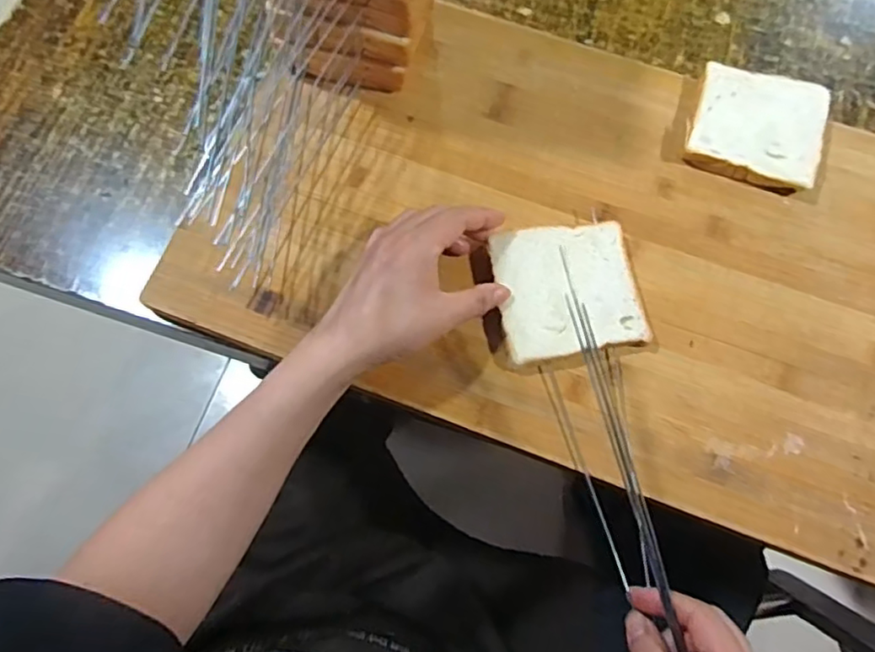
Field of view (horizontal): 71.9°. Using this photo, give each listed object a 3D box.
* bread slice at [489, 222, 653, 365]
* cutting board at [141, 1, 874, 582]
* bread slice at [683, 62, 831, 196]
[{"bbox_3d":[0.094,-0.027,0.430,0.101,0.011,0.093,-10,71,-5],"label":"bread slice"},{"bbox_3d":[0.101,-0.074,0.465,0.537,0.015,0.343,21,71,6],"label":"cutting board"},{"bbox_3d":[0.258,-0.162,0.488,0.102,0.018,0.099,22,72,6],"label":"bread slice"}]

